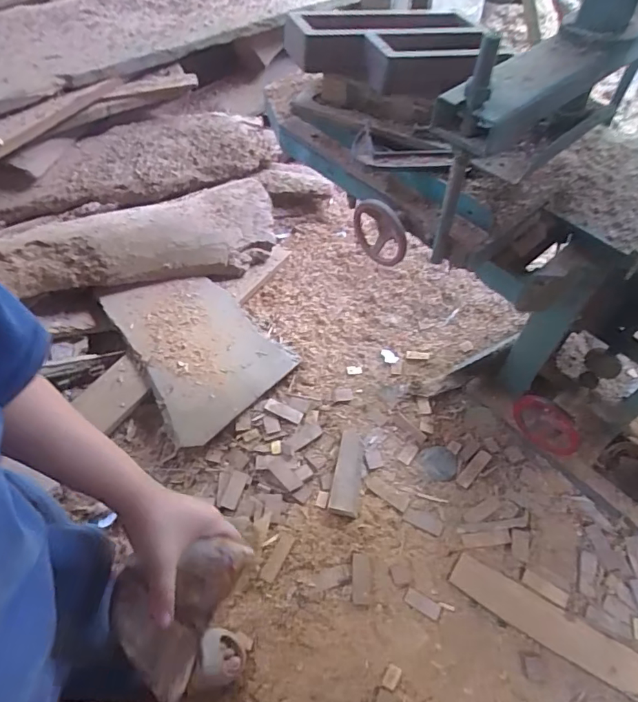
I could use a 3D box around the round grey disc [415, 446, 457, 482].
[{"bbox_3d":[0.338,0.321,1.404,0.112,0.013,0.104,1,55,-1],"label":"round grey disc"}]

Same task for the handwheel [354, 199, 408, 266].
[{"bbox_3d":[0.114,-0.227,0.937,0.121,0.111,0.047,36,62,21],"label":"handwheel"}]

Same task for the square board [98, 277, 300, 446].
[{"bbox_3d":[-0.371,-0.037,1.567,0.435,0.028,0.605,-28,63,-20],"label":"square board"}]

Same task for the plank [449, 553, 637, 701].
[{"bbox_3d":[0.583,0.665,1.139,0.562,0.013,0.098,26,58,15],"label":"plank"}]

